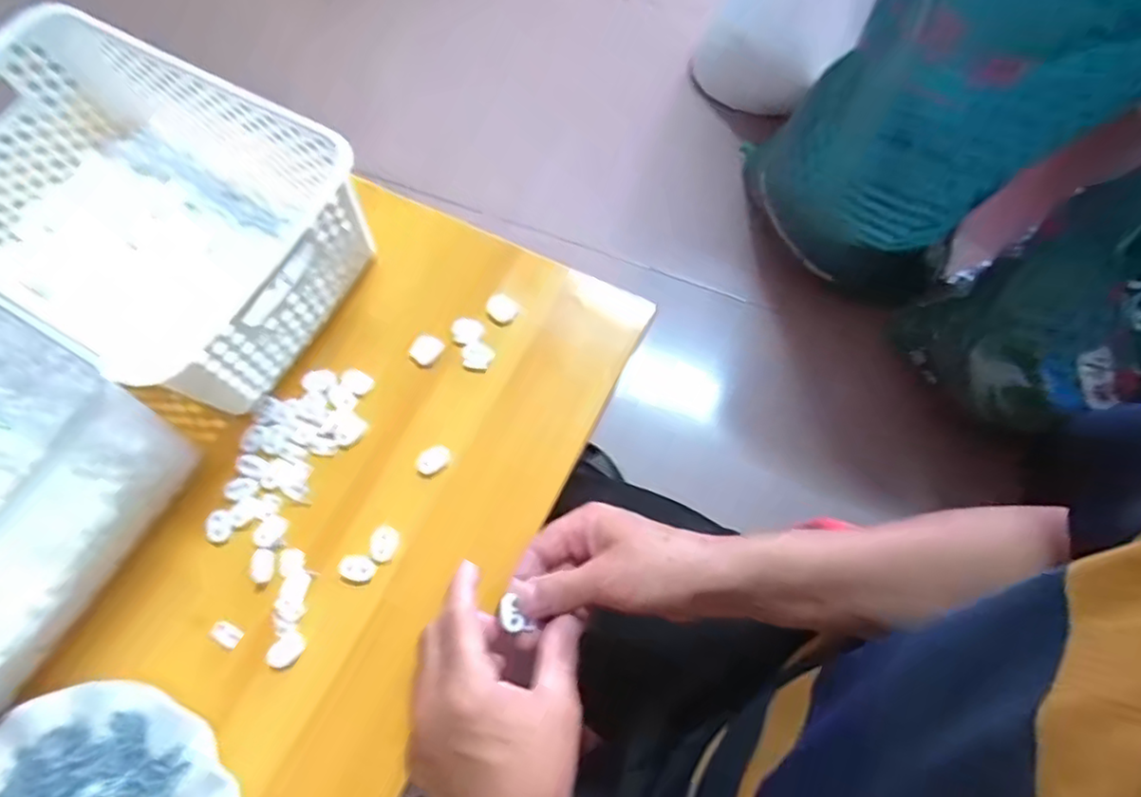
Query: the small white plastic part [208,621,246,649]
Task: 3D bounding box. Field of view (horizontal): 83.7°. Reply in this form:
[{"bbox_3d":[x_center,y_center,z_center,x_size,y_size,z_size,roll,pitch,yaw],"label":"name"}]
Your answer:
[{"bbox_3d":[-0.231,0.158,0.427,0.022,0.004,0.013,24,72,10],"label":"small white plastic part"}]

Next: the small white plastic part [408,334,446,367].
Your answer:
[{"bbox_3d":[-0.113,-0.038,0.494,0.026,0.011,0.024,34,74,14],"label":"small white plastic part"}]

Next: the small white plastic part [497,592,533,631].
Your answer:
[{"bbox_3d":[-0.035,0.133,0.389,0.016,0.004,0.025,-32,71,-10],"label":"small white plastic part"}]

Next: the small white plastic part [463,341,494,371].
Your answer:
[{"bbox_3d":[-0.073,-0.033,0.495,0.024,0.006,0.020,10,70,5],"label":"small white plastic part"}]

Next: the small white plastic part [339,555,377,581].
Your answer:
[{"bbox_3d":[-0.148,0.117,0.441,0.025,0.004,0.017,17,70,8],"label":"small white plastic part"}]

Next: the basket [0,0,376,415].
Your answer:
[{"bbox_3d":[-0.324,-0.139,0.484,0.305,0.113,0.195,28,72,12],"label":"basket"}]

